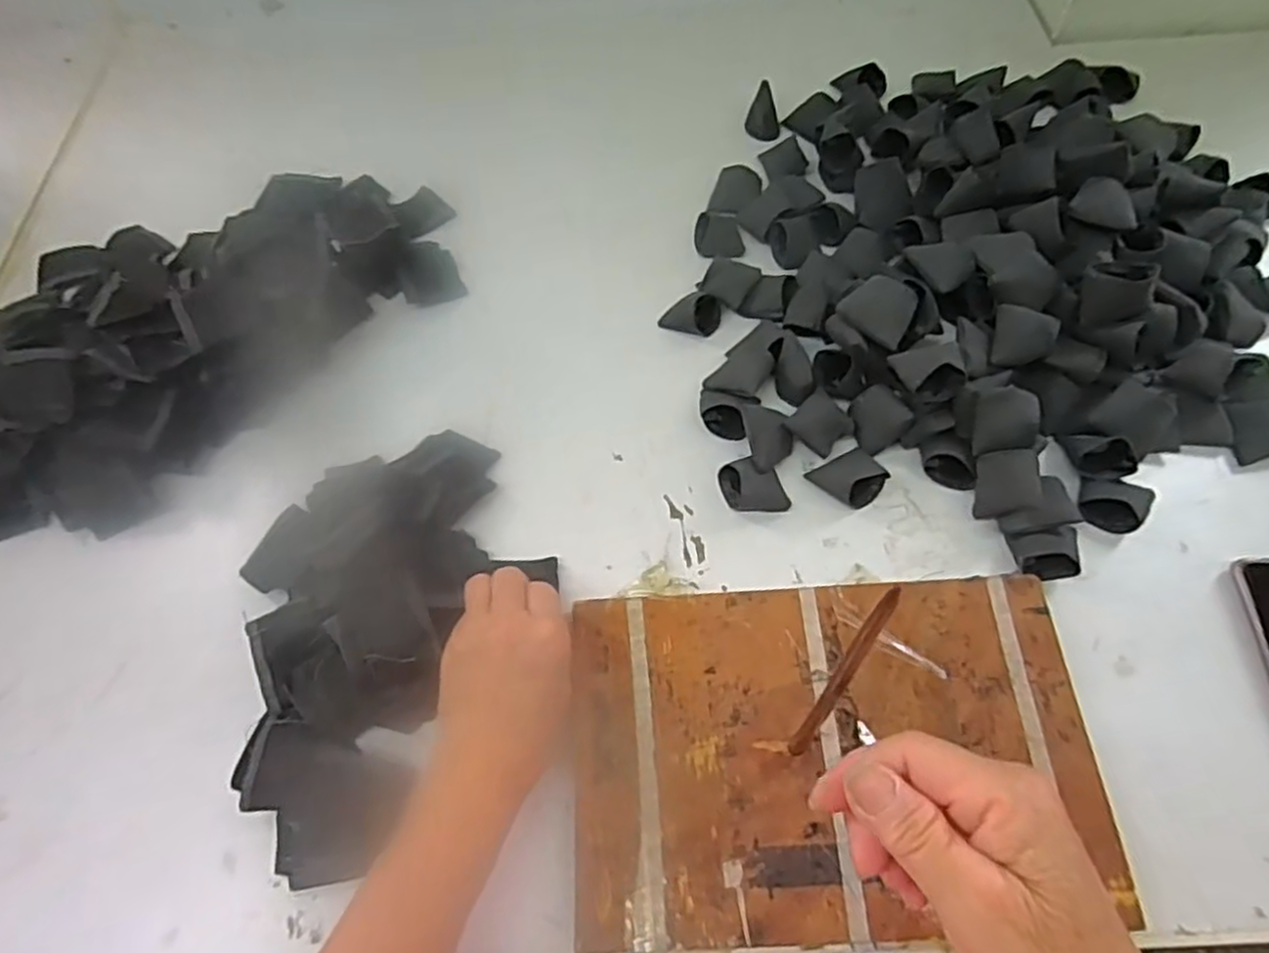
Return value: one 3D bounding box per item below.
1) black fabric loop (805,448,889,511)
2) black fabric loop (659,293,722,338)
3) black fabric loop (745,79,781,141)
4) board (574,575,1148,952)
[{"bbox_3d":[0.138,-0.001,0.469,0.041,0.019,0.037,-31,64,-13],"label":"black fabric loop"},{"bbox_3d":[0.042,-0.116,0.539,0.044,0.027,0.025,-7,61,0],"label":"black fabric loop"},{"bbox_3d":[0.113,-0.315,0.636,0.029,0.030,0.038,9,62,9],"label":"black fabric loop"},{"bbox_3d":[0.104,0.148,0.396,0.268,0.013,0.180,-4,61,2],"label":"board"}]

